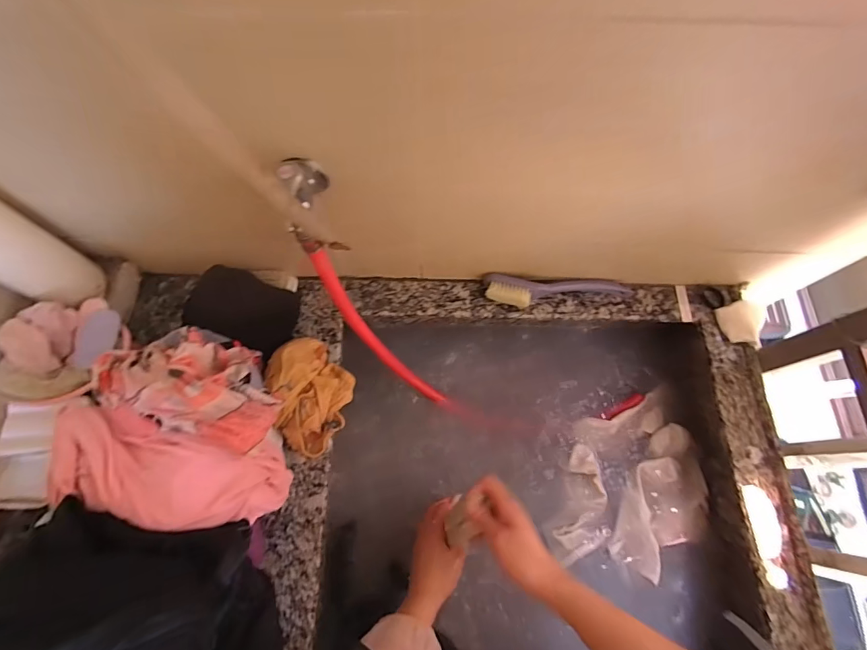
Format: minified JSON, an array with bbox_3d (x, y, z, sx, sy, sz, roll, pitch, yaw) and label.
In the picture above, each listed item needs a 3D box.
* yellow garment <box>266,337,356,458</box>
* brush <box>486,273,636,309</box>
[{"bbox_3d":[-0.154,0.087,0.549,0.096,0.074,0.143,-8,70,-3],"label":"yellow garment"},{"bbox_3d":[0.190,-0.050,0.641,0.222,0.043,0.048,0,70,0],"label":"brush"}]

